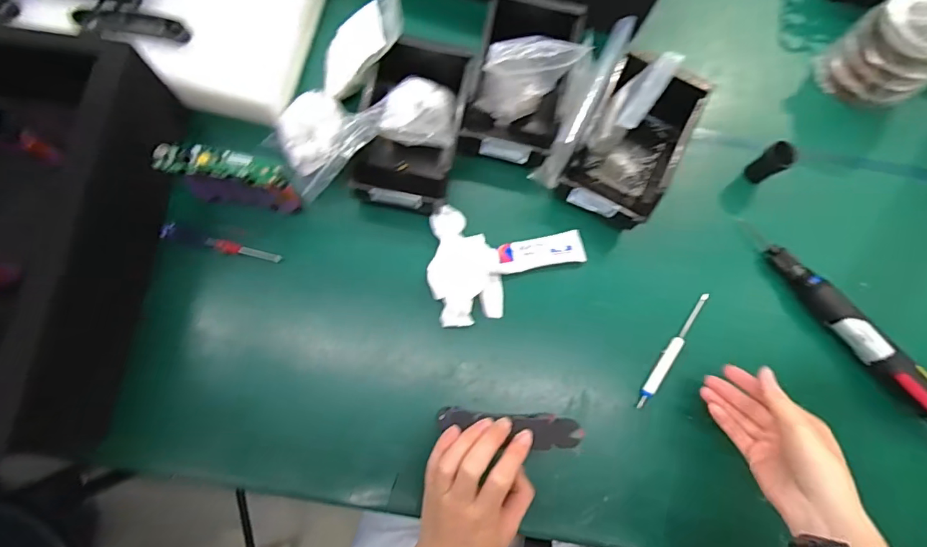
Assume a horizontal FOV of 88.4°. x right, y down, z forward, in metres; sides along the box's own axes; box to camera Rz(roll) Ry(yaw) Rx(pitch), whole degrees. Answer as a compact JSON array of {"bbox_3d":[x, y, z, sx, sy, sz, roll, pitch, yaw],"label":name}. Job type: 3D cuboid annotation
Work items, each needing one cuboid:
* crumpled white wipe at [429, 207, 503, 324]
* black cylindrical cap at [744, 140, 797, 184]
[{"bbox_3d":[0.000,-0.010,0.512,0.074,0.026,0.129,-9,78,-5],"label":"crumpled white wipe"},{"bbox_3d":[0.354,-0.126,0.550,0.024,0.056,0.029,-43,83,-11],"label":"black cylindrical cap"}]

